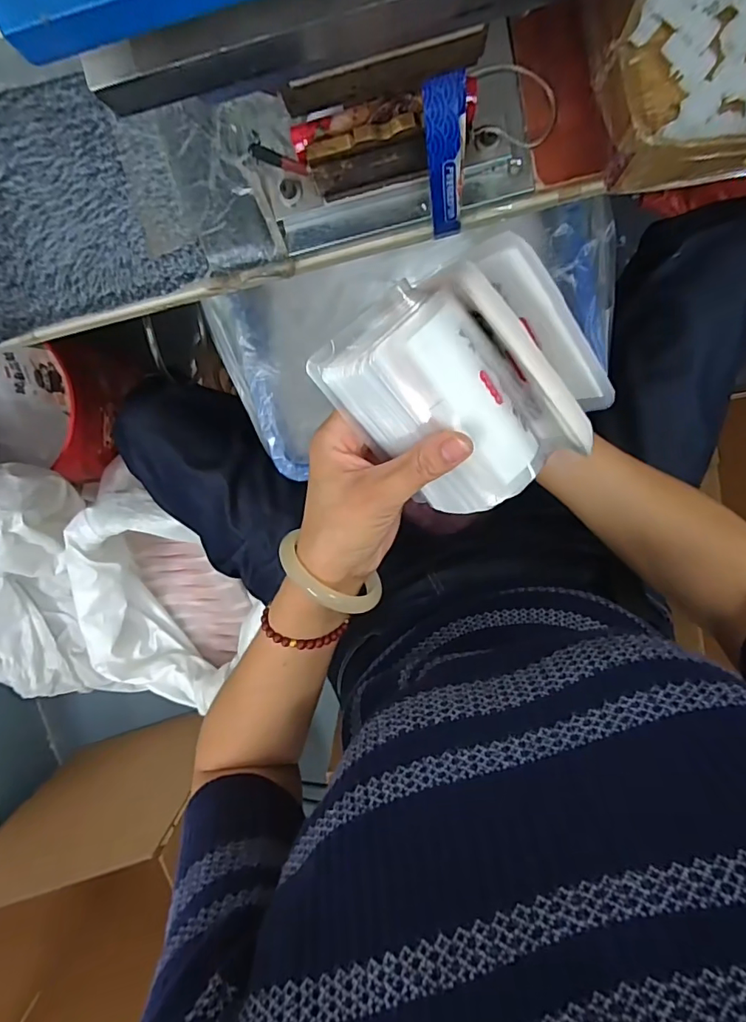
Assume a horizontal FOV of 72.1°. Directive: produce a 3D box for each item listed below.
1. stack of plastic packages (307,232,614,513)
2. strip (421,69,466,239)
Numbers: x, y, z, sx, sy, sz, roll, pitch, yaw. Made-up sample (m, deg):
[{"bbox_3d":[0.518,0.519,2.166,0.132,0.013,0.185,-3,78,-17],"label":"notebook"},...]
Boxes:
[{"bbox_3d":[0.052,-0.069,0.275,0.119,0.047,0.123,-43,94,9],"label":"stack of plastic packages"},{"bbox_3d":[0.049,-0.227,0.344,0.024,0.115,0.015,-11,74,5],"label":"strip"}]

